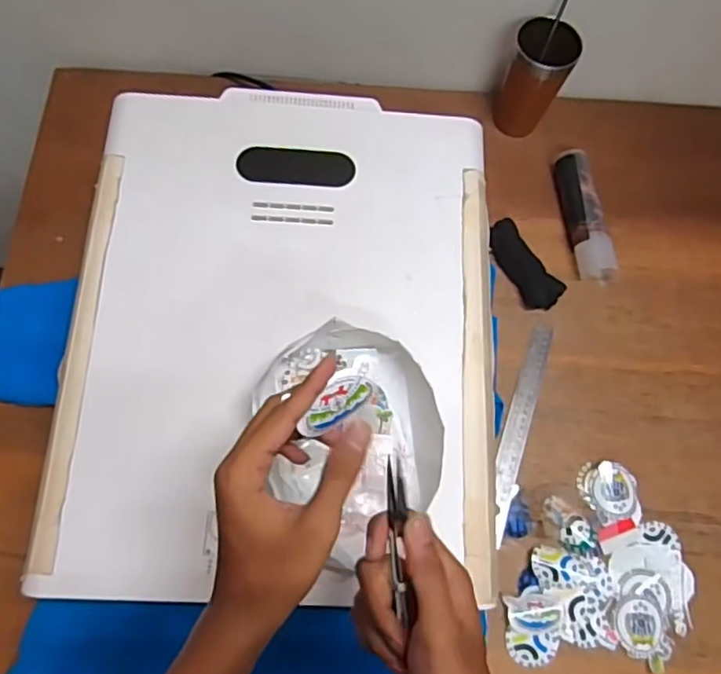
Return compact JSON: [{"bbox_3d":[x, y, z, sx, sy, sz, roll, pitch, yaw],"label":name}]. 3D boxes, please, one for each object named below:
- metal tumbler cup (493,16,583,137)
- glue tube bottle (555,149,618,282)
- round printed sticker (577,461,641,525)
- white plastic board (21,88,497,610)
[{"bbox_3d":[0.230,-0.344,0.826,0.080,0.144,0.093,24,72,3],"label":"metal tumbler cup"},{"bbox_3d":[0.299,-0.165,0.823,0.044,0.043,0.186,-5,73,-6],"label":"glue tube bottle"},{"bbox_3d":[0.293,0.182,0.720,0.066,0.007,0.070,1,72,-4],"label":"round printed sticker"},{"bbox_3d":[-0.070,-0.015,0.598,0.394,0.045,0.500,2,72,-1],"label":"white plastic board"}]

